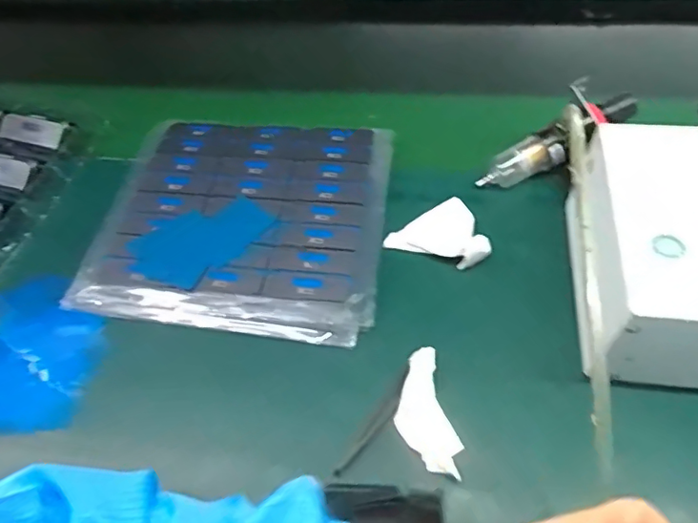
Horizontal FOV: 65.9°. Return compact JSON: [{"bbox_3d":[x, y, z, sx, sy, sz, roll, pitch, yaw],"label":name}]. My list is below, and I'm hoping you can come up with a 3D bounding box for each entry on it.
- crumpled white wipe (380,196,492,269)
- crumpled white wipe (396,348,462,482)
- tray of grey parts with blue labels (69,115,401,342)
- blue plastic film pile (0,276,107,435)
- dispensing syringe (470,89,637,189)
[{"bbox_3d":[0.081,-0.021,0.479,0.083,0.016,0.072,-25,56,-13],"label":"crumpled white wipe"},{"bbox_3d":[0.054,0.108,0.393,0.041,0.013,0.091,-11,54,-4],"label":"crumpled white wipe"},{"bbox_3d":[-0.100,-0.046,0.512,0.261,0.031,0.241,5,54,8],"label":"tray of grey parts with blue labels"},{"bbox_3d":[-0.262,0.075,0.453,0.111,0.012,0.135,0,54,5],"label":"blue plastic film pile"},{"bbox_3d":[0.191,-0.107,0.496,0.149,0.034,0.031,-29,53,12],"label":"dispensing syringe"}]

